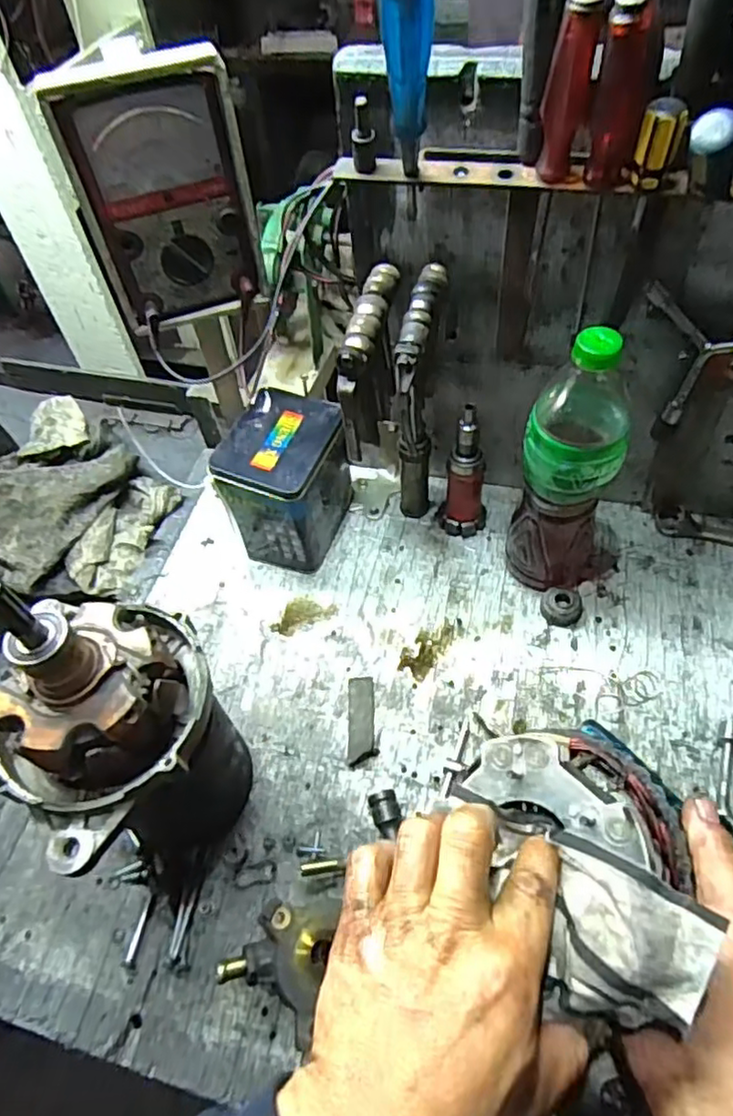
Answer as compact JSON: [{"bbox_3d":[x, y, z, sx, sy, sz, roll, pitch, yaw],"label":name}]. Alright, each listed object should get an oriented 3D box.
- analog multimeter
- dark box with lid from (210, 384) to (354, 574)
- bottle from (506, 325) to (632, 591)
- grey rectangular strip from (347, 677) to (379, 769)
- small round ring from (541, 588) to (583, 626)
[{"bbox_3d":[-0.147,-0.263,0.474,0.121,0.168,0.032,-22,56,-11],"label":"analog multimeter"},{"bbox_3d":[-0.081,-0.075,0.656,0.095,0.137,0.127,16,57,15],"label":"dark box with lid"},{"bbox_3d":[0.178,-0.068,0.540,0.092,0.269,0.080,22,59,18],"label":"bottle"},{"bbox_3d":[-0.004,0.145,0.572,0.025,0.004,0.081,-1,55,3],"label":"grey rectangular strip"},{"bbox_3d":[0.188,0.048,0.611,0.038,0.016,0.033,5,55,8],"label":"small round ring"}]

